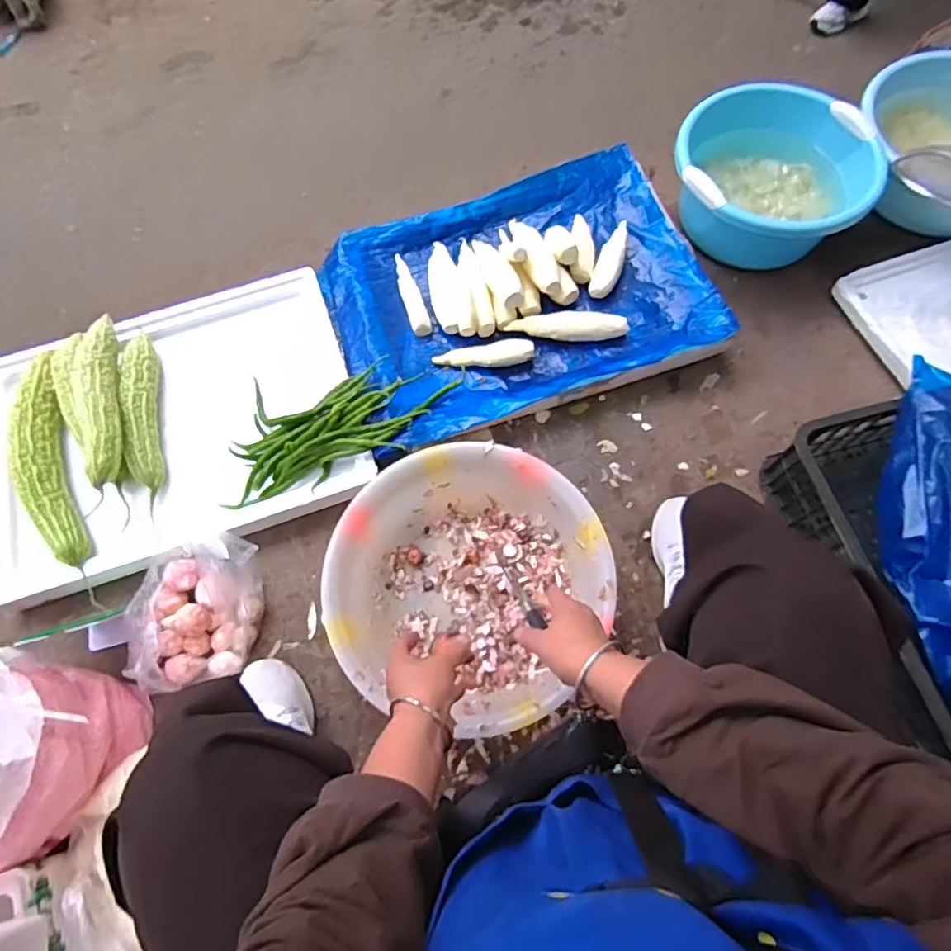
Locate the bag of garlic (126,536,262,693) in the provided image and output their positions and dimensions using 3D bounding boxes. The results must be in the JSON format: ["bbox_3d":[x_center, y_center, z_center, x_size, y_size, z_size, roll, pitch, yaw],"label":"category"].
[{"bbox_3d":[-0.400,0.192,0.809,0.165,0.138,0.205,10,69,5],"label":"bag of garlic"}]

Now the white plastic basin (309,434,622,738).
[{"bbox_3d":[-0.008,0.154,0.811,0.370,0.133,0.344,0,69,1],"label":"white plastic basin"}]

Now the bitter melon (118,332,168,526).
[{"bbox_3d":[-0.543,-0.097,0.934,0.049,0.049,0.308,-12,69,-3],"label":"bitter melon"}]

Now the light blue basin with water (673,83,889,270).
[{"bbox_3d":[0.538,-0.550,1.061,0.341,0.152,0.289,10,69,5],"label":"light blue basin with water"}]

